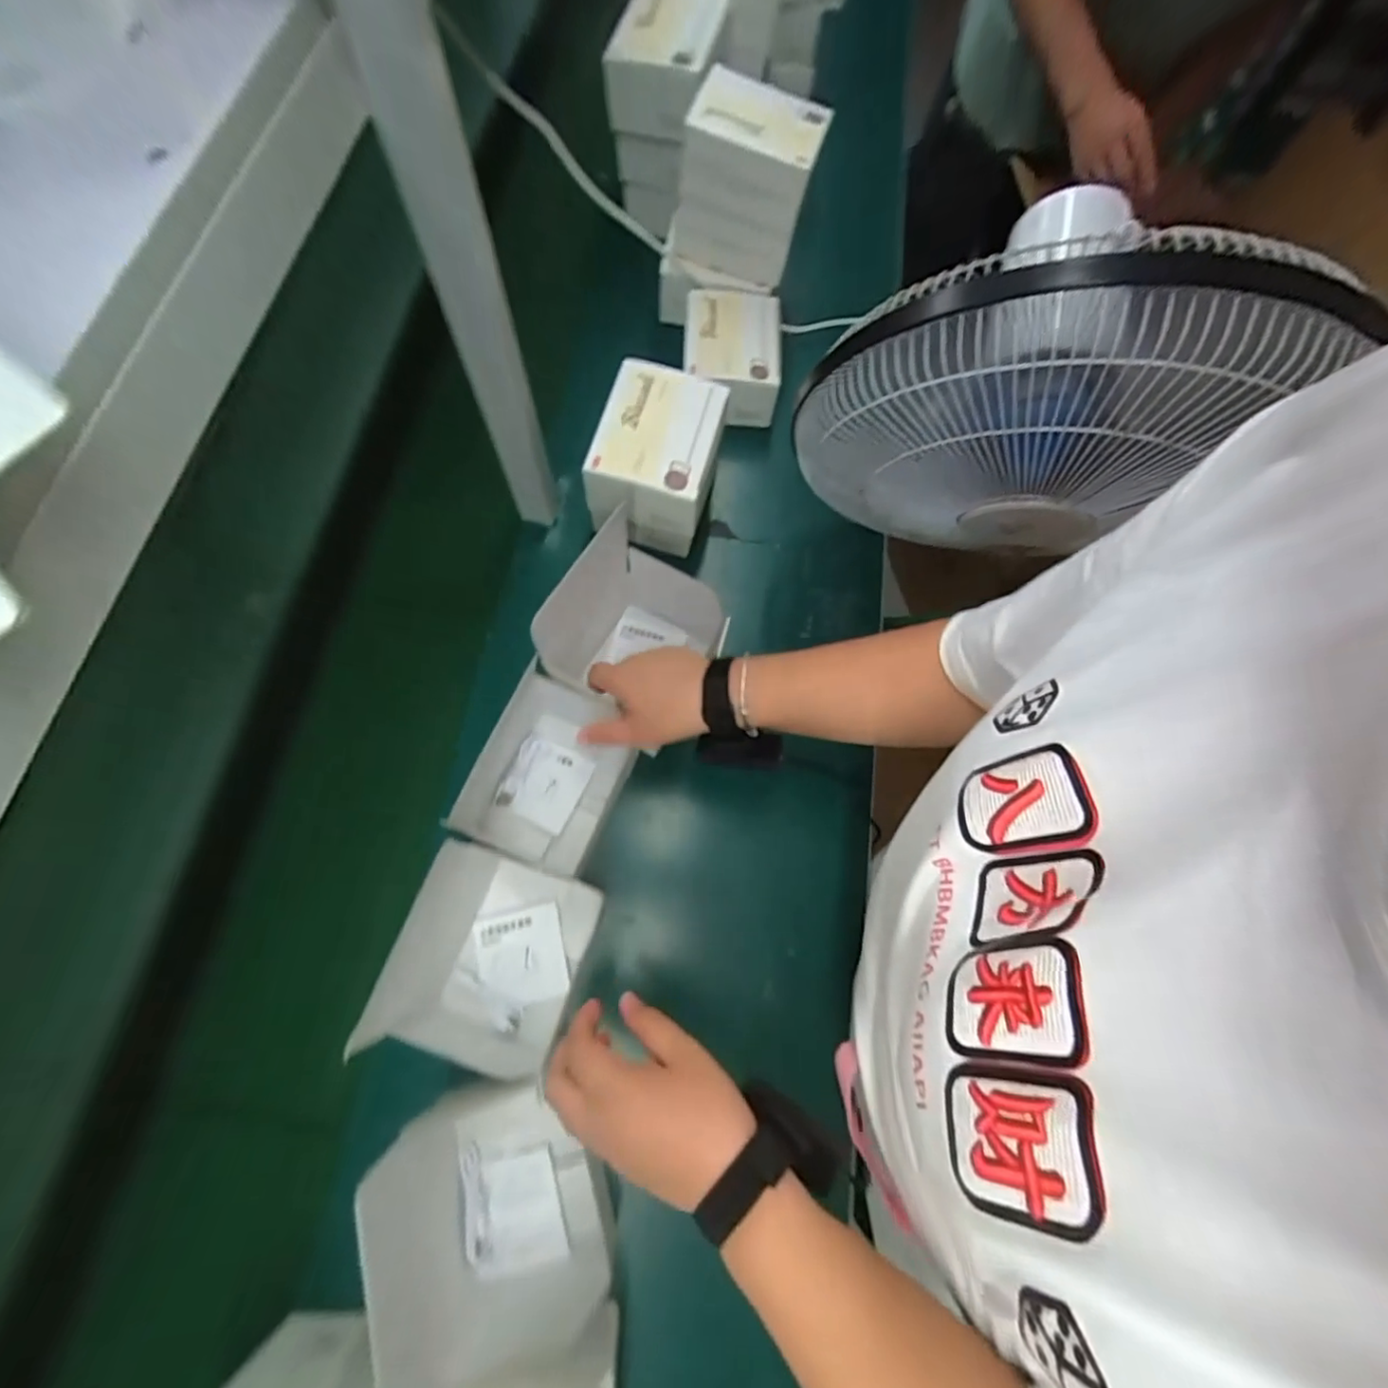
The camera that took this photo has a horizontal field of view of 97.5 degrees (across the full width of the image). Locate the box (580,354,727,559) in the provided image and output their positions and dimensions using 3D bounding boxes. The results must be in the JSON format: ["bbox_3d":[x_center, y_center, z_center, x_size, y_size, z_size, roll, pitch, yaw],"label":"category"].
[{"bbox_3d":[-0.038,-0.252,0.683,0.114,0.158,0.150,13,78,3],"label":"box"}]

